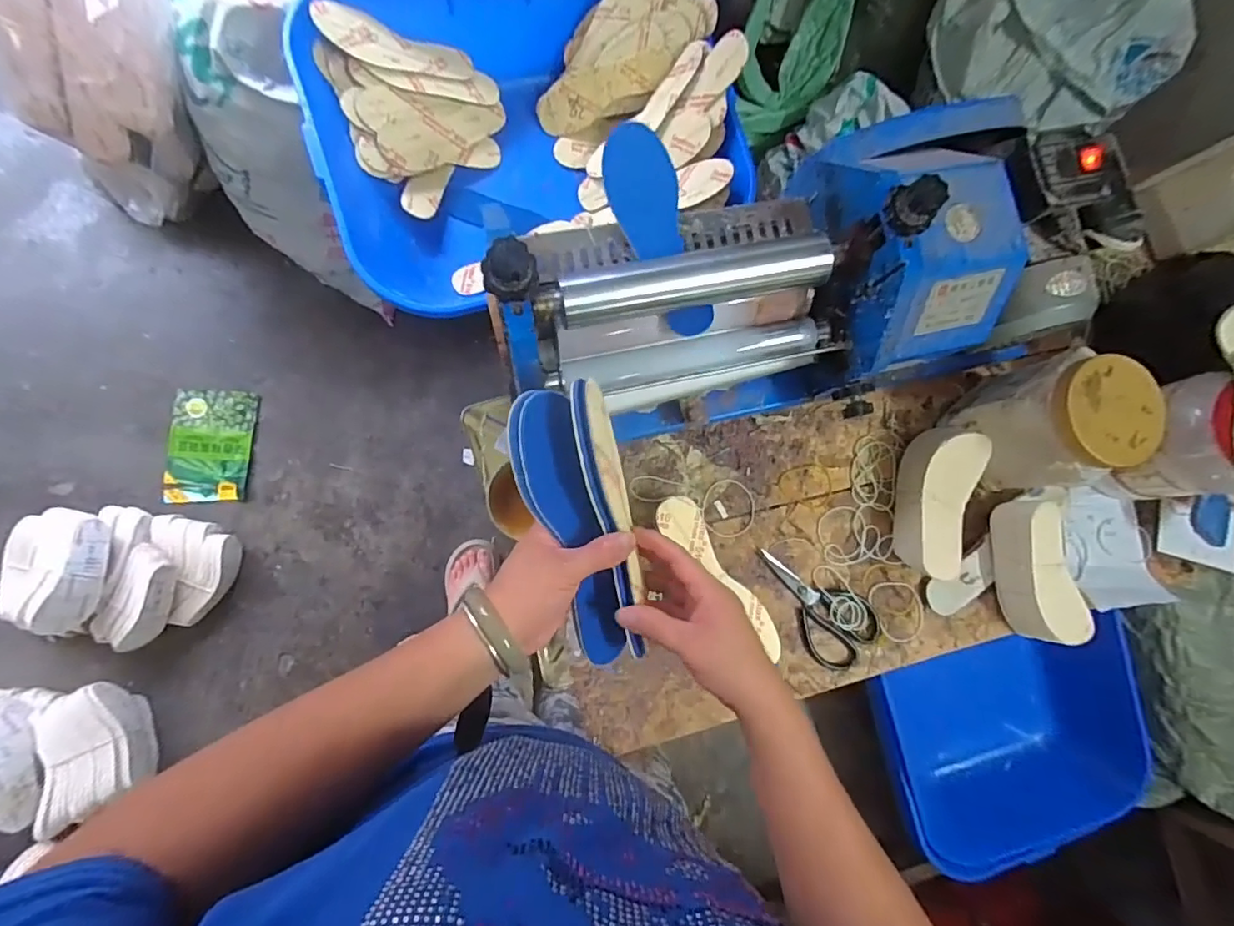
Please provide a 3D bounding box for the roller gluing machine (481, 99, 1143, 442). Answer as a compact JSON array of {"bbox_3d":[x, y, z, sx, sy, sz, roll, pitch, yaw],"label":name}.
[{"bbox_3d":[0.205,-0.209,0.547,0.595,0.244,0.256,-15,86,-5],"label":"roller gluing machine"}]

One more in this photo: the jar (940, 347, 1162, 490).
[{"bbox_3d":[0.504,-0.046,0.647,0.107,0.175,0.120,-35,88,-6],"label":"jar"}]

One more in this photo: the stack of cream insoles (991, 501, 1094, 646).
[{"bbox_3d":[0.527,0.130,0.674,0.081,0.070,0.179,-7,85,-5],"label":"stack of cream insoles"}]

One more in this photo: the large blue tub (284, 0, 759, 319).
[{"bbox_3d":[-0.147,-0.530,0.866,0.606,0.194,0.477,-24,87,-6],"label":"large blue tub"}]

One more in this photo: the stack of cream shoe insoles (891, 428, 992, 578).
[{"bbox_3d":[0.392,0.047,0.671,0.069,0.070,0.178,13,84,-3],"label":"stack of cream shoe insoles"}]

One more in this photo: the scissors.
[{"bbox_3d":[0.244,0.172,0.676,0.089,0.009,0.168,-44,89,-7],"label":"scissors"}]

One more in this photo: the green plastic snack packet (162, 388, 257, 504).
[{"bbox_3d":[-0.922,-0.039,1.245,0.171,0.010,0.255,4,82,-14],"label":"green plastic snack packet"}]

